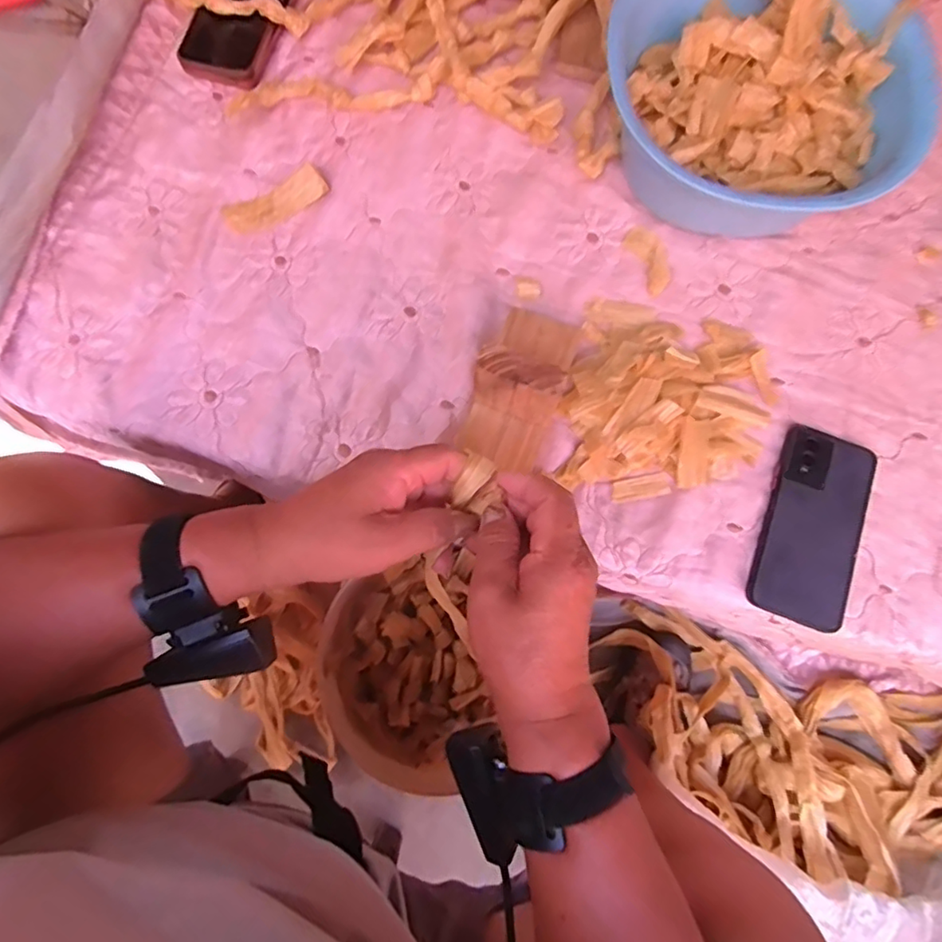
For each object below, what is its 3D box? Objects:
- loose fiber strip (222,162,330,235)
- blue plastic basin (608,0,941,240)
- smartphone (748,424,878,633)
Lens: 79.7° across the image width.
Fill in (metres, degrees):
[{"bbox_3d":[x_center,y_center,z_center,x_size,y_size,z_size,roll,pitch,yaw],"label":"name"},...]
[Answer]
[{"bbox_3d":[-0.184,-0.255,0.535,0.097,0.018,0.032,-27,80,-6],"label":"loose fiber strip"},{"bbox_3d":[0.251,-0.334,0.516,0.269,0.111,0.242,17,78,2],"label":"blue plastic basin"},{"bbox_3d":[0.294,0.046,0.482,0.080,0.011,0.165,21,79,3],"label":"smartphone"}]

